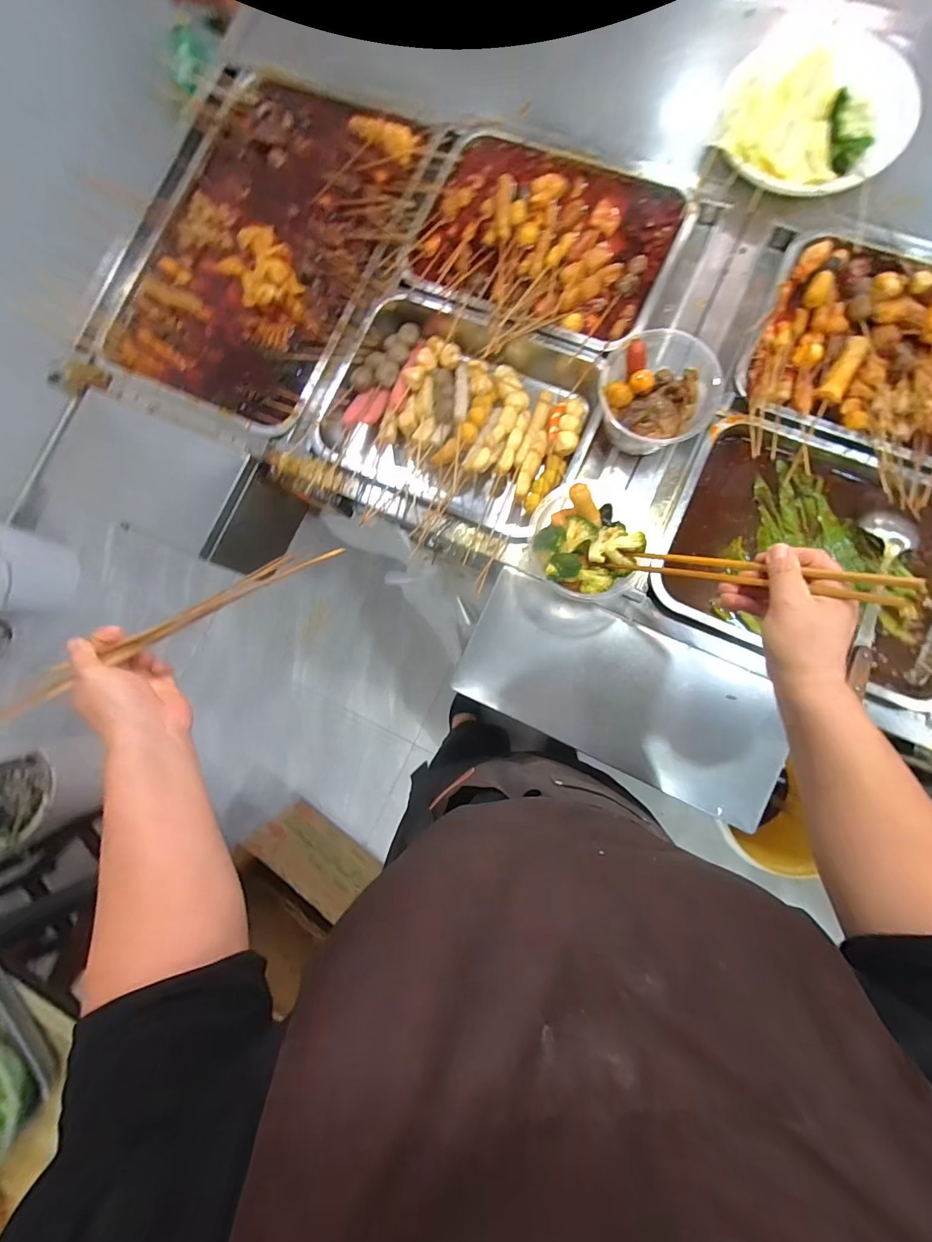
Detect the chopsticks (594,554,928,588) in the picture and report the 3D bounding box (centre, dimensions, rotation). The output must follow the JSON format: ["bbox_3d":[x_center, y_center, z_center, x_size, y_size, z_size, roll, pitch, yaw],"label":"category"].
[{"bbox_3d":[0.265,-0.054,0.460,0.285,0.021,0.029,15,86,51],"label":"chopsticks"}]

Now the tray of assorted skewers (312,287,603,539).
[{"bbox_3d":[-0.013,-0.310,0.694,0.390,0.085,0.309,23,87,8],"label":"tray of assorted skewers"}]

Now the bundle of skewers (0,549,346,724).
[{"bbox_3d":[-0.292,-0.009,0.488,0.360,0.030,0.023,-36,81,-30],"label":"bundle of skewers"}]

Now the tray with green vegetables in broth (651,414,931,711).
[{"bbox_3d":[0.472,-0.083,0.592,0.392,0.075,0.308,20,86,8],"label":"tray with green vegetables in broth"}]

